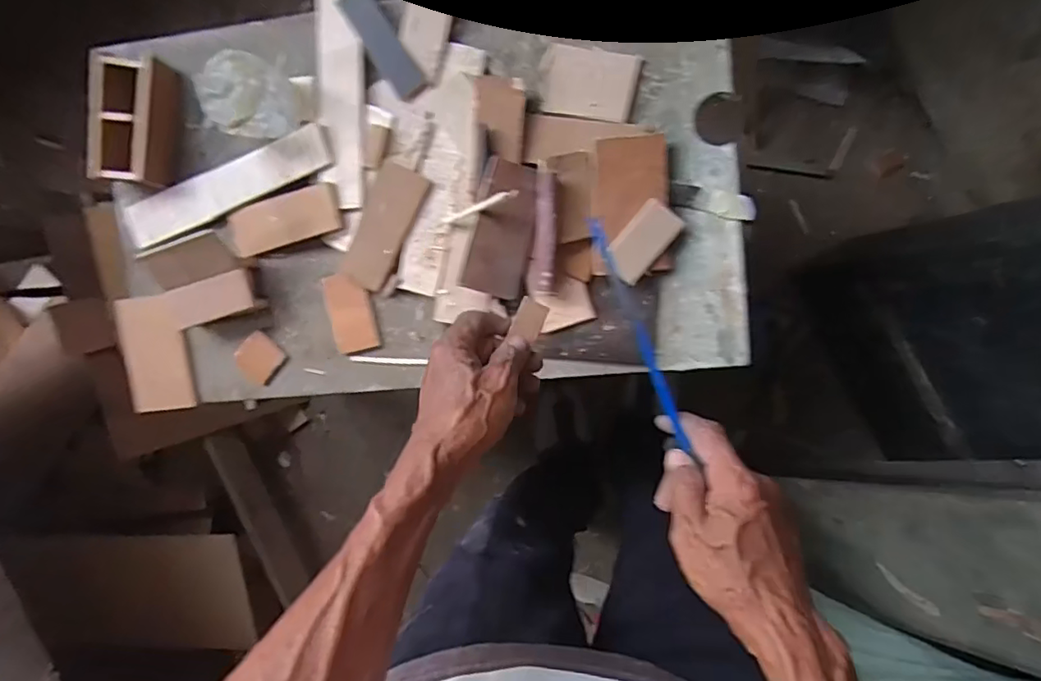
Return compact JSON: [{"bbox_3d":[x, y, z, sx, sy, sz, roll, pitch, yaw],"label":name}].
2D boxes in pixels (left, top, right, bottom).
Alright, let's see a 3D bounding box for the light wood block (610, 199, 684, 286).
[{"bbox_3d":[0.102,-0.083,0.493,0.036,0.009,0.065,41,99,2],"label":"light wood block"}]

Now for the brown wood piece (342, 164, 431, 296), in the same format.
[{"bbox_3d":[-0.123,-0.102,0.535,0.045,0.006,0.111,28,98,4],"label":"brown wood piece"}]

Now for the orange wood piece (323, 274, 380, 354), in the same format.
[{"bbox_3d":[-0.158,-0.025,0.550,0.039,0.008,0.071,-11,94,8],"label":"orange wood piece"}]

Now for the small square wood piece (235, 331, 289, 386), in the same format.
[{"bbox_3d":[-0.252,0.018,0.572,0.043,0.008,0.044,-44,89,9],"label":"small square wood piece"}]

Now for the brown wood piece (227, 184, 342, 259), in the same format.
[{"bbox_3d":[-0.218,-0.111,0.543,0.115,0.017,0.045,-13,94,8],"label":"brown wood piece"}]

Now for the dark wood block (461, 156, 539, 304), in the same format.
[{"bbox_3d":[-0.015,-0.095,0.506,0.050,0.015,0.111,14,94,-16],"label":"dark wood block"}]

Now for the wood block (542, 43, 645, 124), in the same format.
[{"bbox_3d":[0.059,-0.217,0.502,0.080,0.007,0.055,11,97,6],"label":"wood block"}]

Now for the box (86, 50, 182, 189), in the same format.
[{"bbox_3d":[-0.356,-0.202,0.547,0.062,0.045,0.111,8,97,6],"label":"box"}]

